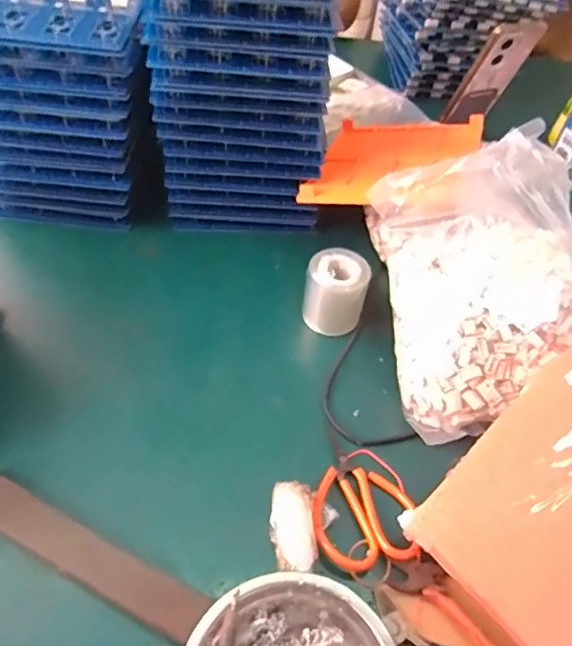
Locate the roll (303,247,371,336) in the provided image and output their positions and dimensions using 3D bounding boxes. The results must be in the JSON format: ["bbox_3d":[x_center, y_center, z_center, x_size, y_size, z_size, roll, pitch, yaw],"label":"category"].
[{"bbox_3d":[0.047,-0.030,0.535,0.056,0.063,0.058,3,48,-3],"label":"roll"}]

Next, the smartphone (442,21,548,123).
[{"bbox_3d":[0.264,-0.319,0.715,0.083,0.142,0.017,-13,66,-21],"label":"smartphone"}]

